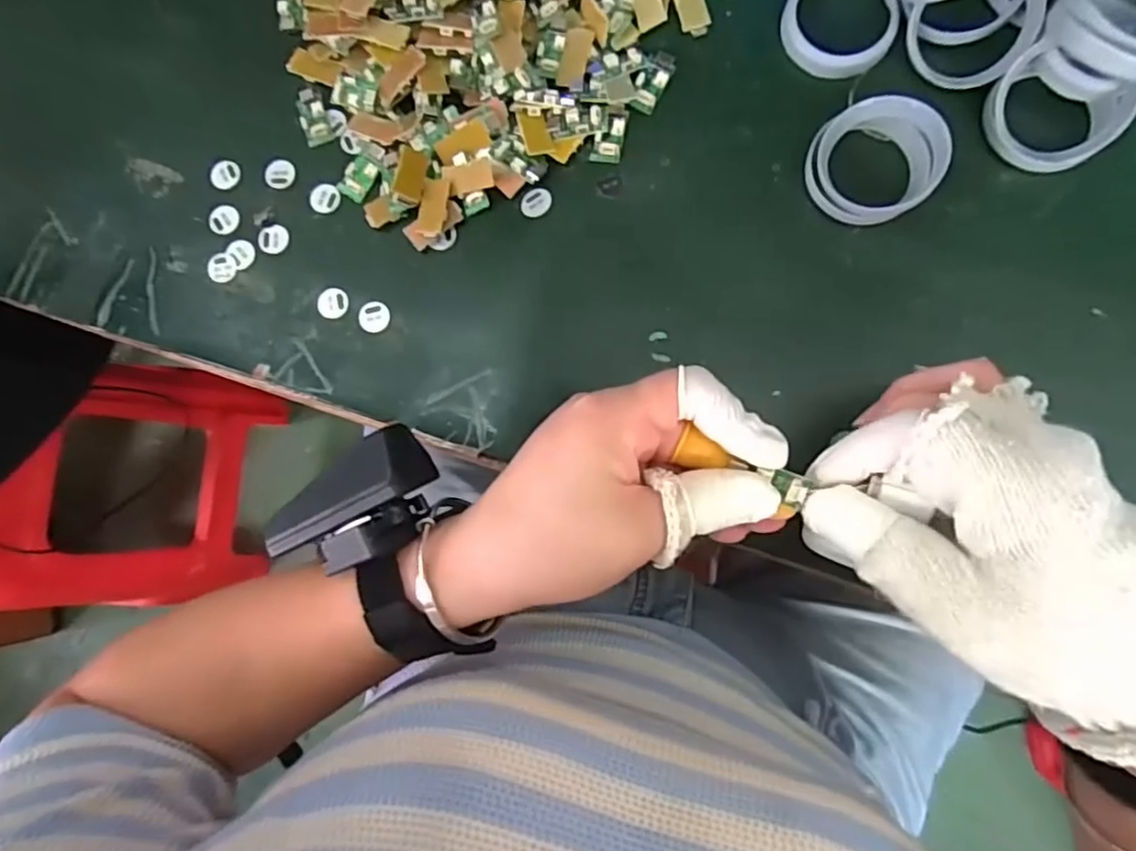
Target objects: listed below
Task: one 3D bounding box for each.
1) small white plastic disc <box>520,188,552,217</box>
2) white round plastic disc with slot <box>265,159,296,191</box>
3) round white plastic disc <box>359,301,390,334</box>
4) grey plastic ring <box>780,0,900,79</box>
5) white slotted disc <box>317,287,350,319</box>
[{"bbox_3d":[-0.018,-0.121,0.347,0.018,0.004,0.015,-25,81,3],"label":"small white plastic disc"},{"bbox_3d":[-0.166,-0.145,0.370,0.017,0.004,0.018,-1,83,6],"label":"white round plastic disc with slot"},{"bbox_3d":[-0.106,-0.060,0.354,0.016,0.004,0.018,10,80,-4],"label":"round white plastic disc"},{"bbox_3d":[0.144,-0.218,0.342,0.056,0.007,0.060,-1,83,6],"label":"grey plastic ring"},{"bbox_3d":[-0.130,-0.068,0.356,0.017,0.004,0.017,-1,83,6],"label":"white slotted disc"}]

